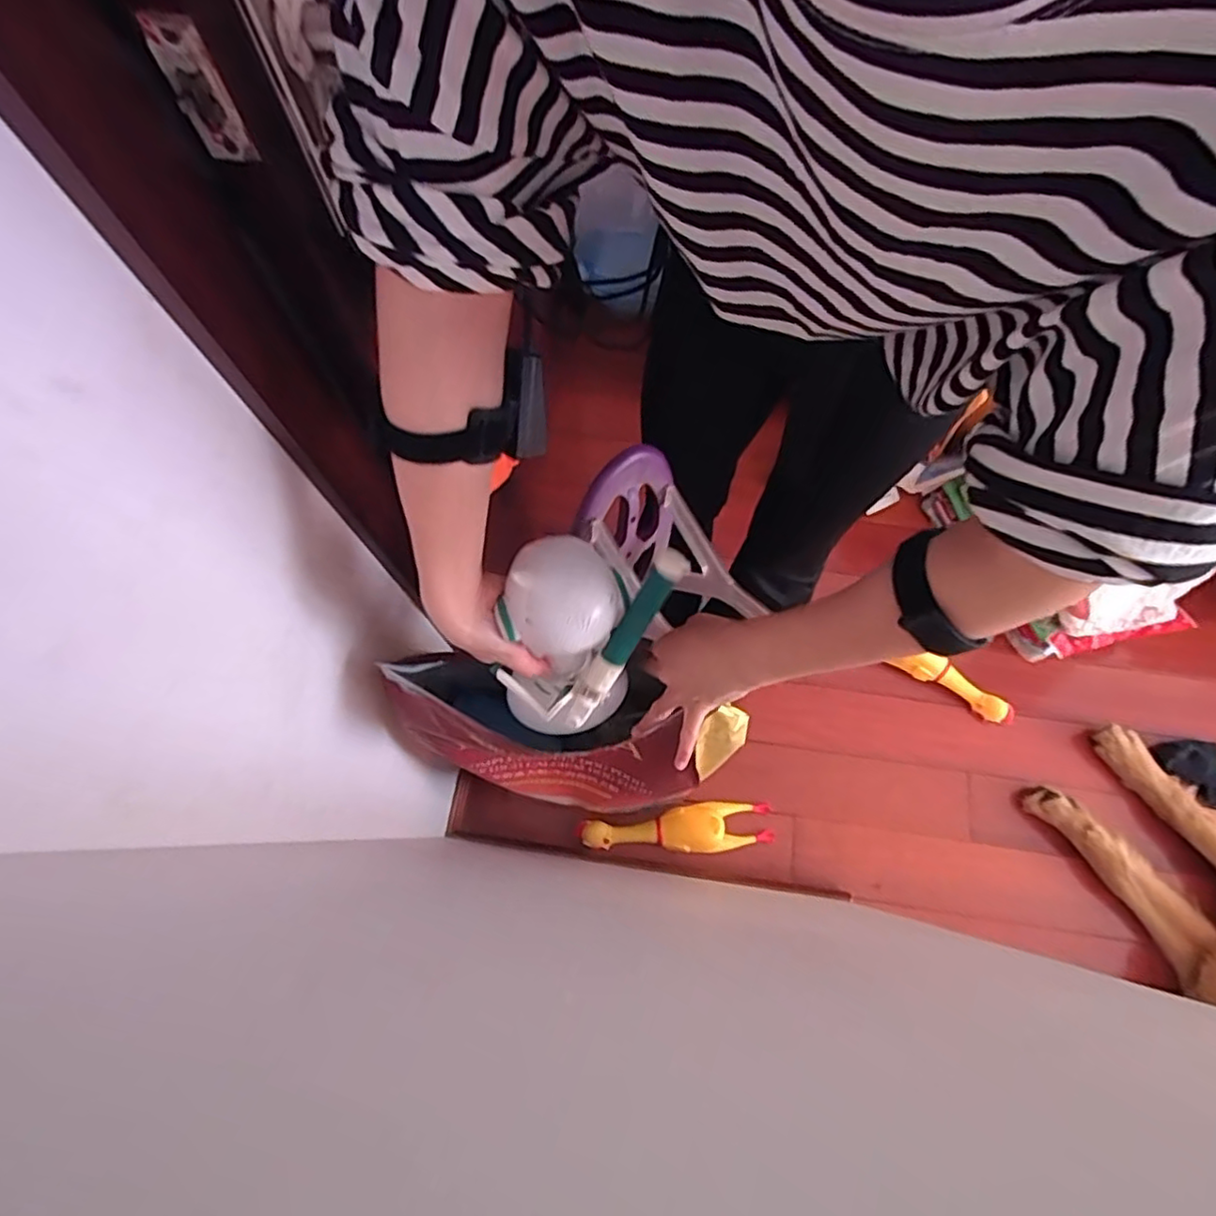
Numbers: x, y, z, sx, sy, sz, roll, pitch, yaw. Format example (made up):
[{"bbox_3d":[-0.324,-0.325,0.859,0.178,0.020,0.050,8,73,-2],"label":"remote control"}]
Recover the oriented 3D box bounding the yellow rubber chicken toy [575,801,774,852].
[{"bbox_3d":[0.117,0.378,1.094,0.333,0.047,0.080,-4,71,-2],"label":"yellow rubber chicken toy"}]

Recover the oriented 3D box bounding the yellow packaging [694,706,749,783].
[{"bbox_3d":[0.116,0.142,0.667,0.041,0.128,0.016,16,47,5],"label":"yellow packaging"}]

